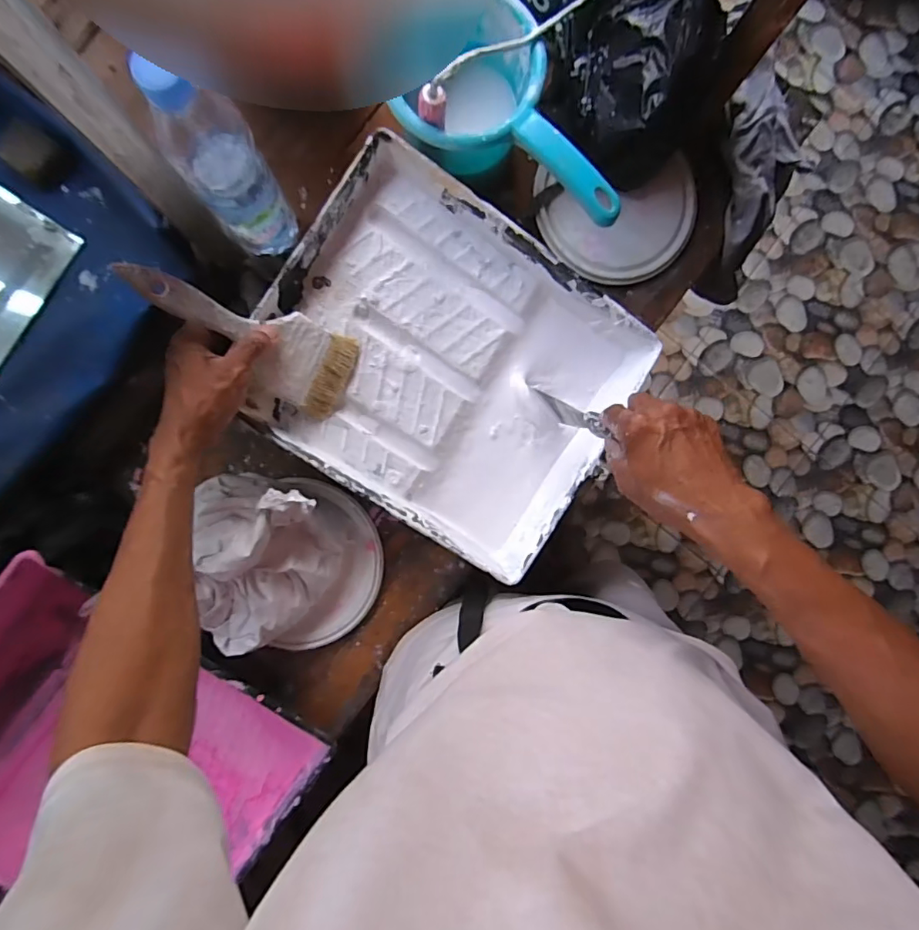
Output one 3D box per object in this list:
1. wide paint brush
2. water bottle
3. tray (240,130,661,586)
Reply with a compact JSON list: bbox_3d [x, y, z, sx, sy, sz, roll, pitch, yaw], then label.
[{"bbox_3d":[-0.175,-0.108,0.439,0.192,0.015,0.076,25,89,-40],"label":"wide paint brush"},{"bbox_3d":[-0.191,-0.244,0.432,0.060,0.218,0.058,0,91,-4],"label":"water bottle"},{"bbox_3d":[-0.008,-0.092,0.519,0.339,0.093,0.289,34,88,-4],"label":"tray"}]

